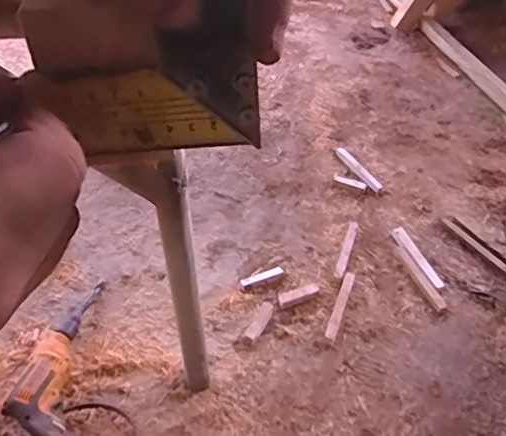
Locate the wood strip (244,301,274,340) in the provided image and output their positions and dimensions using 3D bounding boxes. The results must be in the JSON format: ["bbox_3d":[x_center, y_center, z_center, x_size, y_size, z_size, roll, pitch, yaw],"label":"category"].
[{"bbox_3d":[0.016,0.223,1.246,0.033,0.006,0.099,21,49,18],"label":"wood strip"}]

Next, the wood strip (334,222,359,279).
[{"bbox_3d":[0.227,0.075,1.389,0.026,0.018,0.189,14,47,12],"label":"wood strip"}]

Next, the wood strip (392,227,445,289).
[{"bbox_3d":[0.396,0.092,1.378,0.029,0.010,0.202,-15,48,-15],"label":"wood strip"}]

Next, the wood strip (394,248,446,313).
[{"bbox_3d":[0.387,0.138,1.334,0.027,0.007,0.195,-14,48,-15],"label":"wood strip"}]

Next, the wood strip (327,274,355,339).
[{"bbox_3d":[0.194,0.191,1.264,0.022,0.018,0.177,16,47,13],"label":"wood strip"}]

